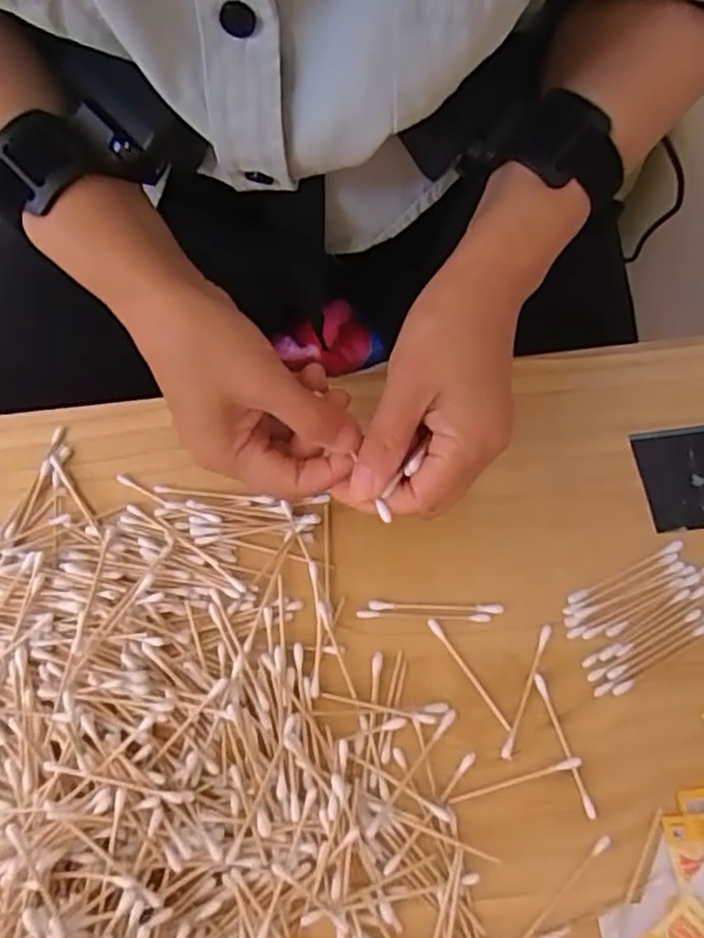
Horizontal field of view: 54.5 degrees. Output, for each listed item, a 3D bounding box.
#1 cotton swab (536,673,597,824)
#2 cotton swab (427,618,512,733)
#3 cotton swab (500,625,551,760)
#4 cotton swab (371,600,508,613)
[{"bbox_3d":[0.110,0.142,0.352,0.006,0.004,0.072,-18,71,-3],"label":"cotton swab"},{"bbox_3d":[0.062,0.109,0.364,0.005,0.004,0.068,-34,73,-9],"label":"cotton swab"},{"bbox_3d":[0.092,0.117,0.360,0.005,0.004,0.072,21,74,9],"label":"cotton swab"},{"bbox_3d":[0.045,0.075,0.375,0.072,0.004,0.005,1,71,3],"label":"cotton swab"}]

